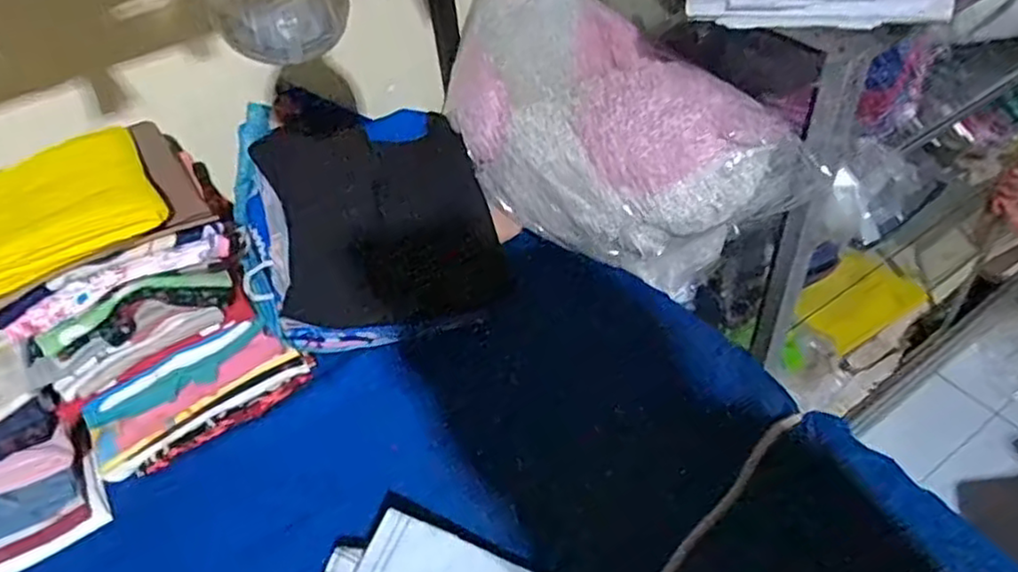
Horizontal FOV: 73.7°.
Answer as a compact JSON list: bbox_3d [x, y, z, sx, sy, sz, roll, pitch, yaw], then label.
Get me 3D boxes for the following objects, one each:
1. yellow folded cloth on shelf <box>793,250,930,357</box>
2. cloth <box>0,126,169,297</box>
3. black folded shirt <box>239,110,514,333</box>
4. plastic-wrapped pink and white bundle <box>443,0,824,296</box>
[{"bbox_3d":[0.701,0.036,1.381,0.175,0.272,0.036,31,63,5],"label":"yellow folded cloth on shelf"},{"bbox_3d":[-0.381,-0.073,0.575,0.142,0.024,0.154,-28,50,-18],"label":"cloth"},{"bbox_3d":[-0.136,-0.074,0.748,0.225,0.019,0.244,-14,77,-12],"label":"black folded shirt"},{"bbox_3d":[0.120,-0.153,0.739,0.372,0.237,0.168,28,56,29],"label":"plastic-wrapped pink and white bundle"}]

